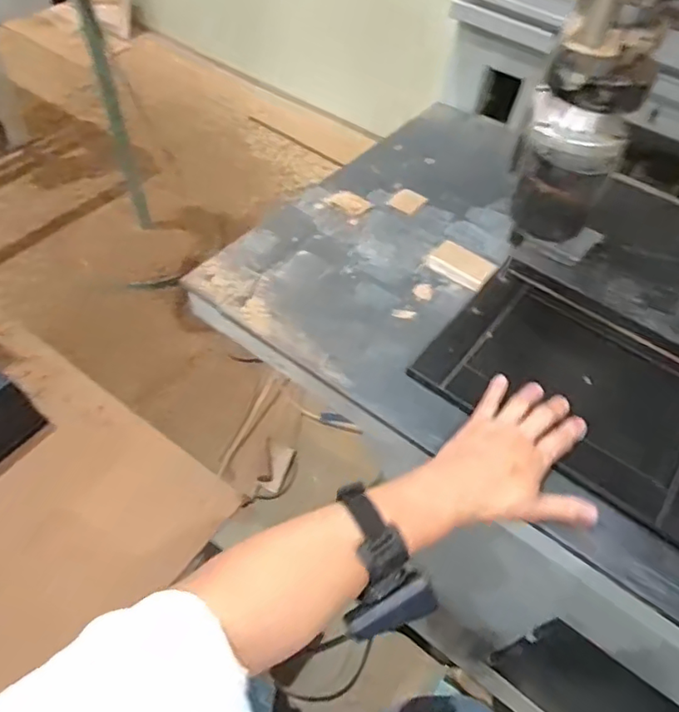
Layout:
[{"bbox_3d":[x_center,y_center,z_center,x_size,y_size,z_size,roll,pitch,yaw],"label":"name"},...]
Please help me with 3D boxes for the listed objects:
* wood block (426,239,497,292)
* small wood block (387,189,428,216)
[{"bbox_3d":[0.140,-0.104,0.643,0.072,0.018,0.042,32,57,18],"label":"wood block"},{"bbox_3d":[0.089,-0.201,0.722,0.038,0.004,0.050,32,57,18],"label":"small wood block"}]

